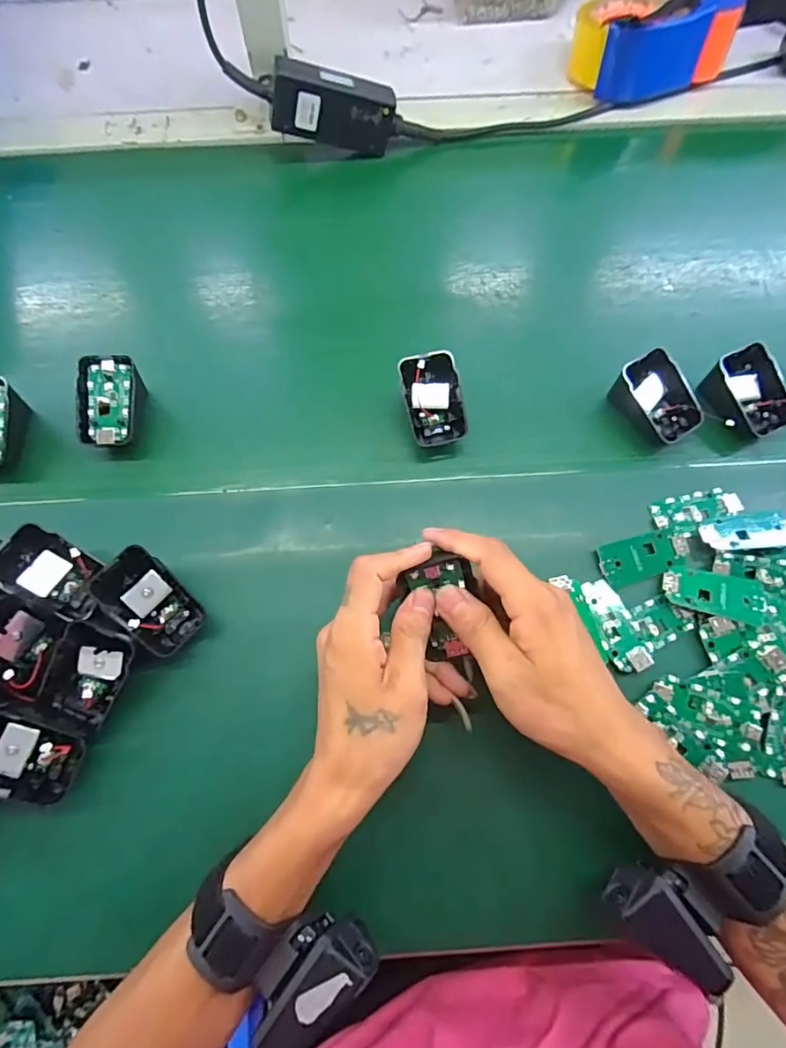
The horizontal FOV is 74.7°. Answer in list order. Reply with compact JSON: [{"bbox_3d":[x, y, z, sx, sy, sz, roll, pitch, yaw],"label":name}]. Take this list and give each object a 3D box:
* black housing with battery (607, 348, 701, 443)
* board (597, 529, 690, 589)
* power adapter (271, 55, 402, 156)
[{"bbox_3d":[0.207,-0.096,0.402,0.047,0.038,0.068,-40,76,-12],"label":"black housing with battery"},{"bbox_3d":[0.180,0.023,0.368,0.064,0.004,0.030,-17,72,-6],"label":"board"},{"bbox_3d":[-0.055,-0.401,0.497,0.119,0.056,0.031,1,43,-18],"label":"power adapter"}]

